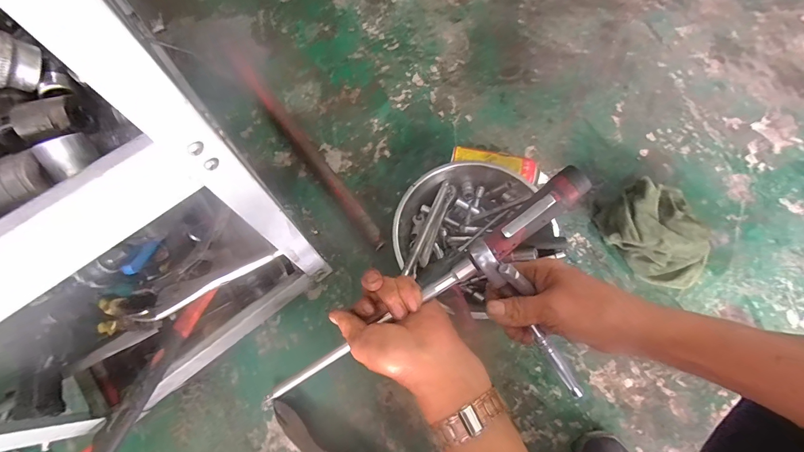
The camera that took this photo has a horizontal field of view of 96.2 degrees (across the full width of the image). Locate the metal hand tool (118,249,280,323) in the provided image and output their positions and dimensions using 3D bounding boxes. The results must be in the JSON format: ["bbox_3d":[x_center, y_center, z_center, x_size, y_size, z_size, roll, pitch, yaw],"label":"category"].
[{"bbox_3d":[-0.254,0.082,0.472,0.205,0.011,0.020,-25,74,-8],"label":"metal hand tool"}]

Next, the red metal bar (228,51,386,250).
[{"bbox_3d":[-0.201,-0.167,0.741,0.029,0.034,0.536,-37,76,-12],"label":"red metal bar"}]

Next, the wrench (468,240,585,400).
[{"bbox_3d":[0.120,0.094,0.331,0.018,0.032,0.195,-40,109,-12],"label":"wrench"}]

